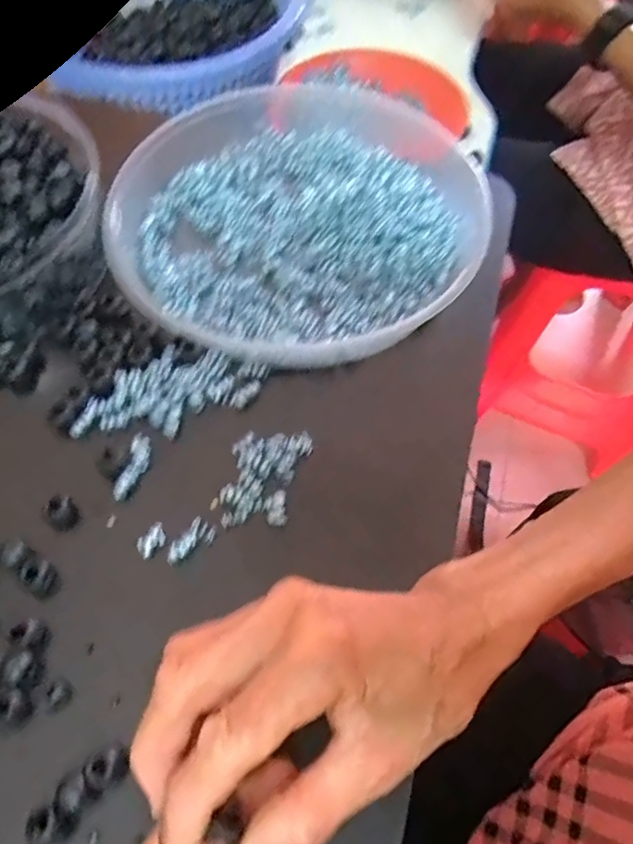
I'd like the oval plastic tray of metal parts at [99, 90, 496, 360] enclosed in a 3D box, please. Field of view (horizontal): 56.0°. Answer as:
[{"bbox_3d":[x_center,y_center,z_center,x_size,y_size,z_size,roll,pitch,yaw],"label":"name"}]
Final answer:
[{"bbox_3d":[-0.019,-0.144,0.398,0.231,0.038,0.240,-23,66,-9],"label":"oval plastic tray of metal parts"}]

